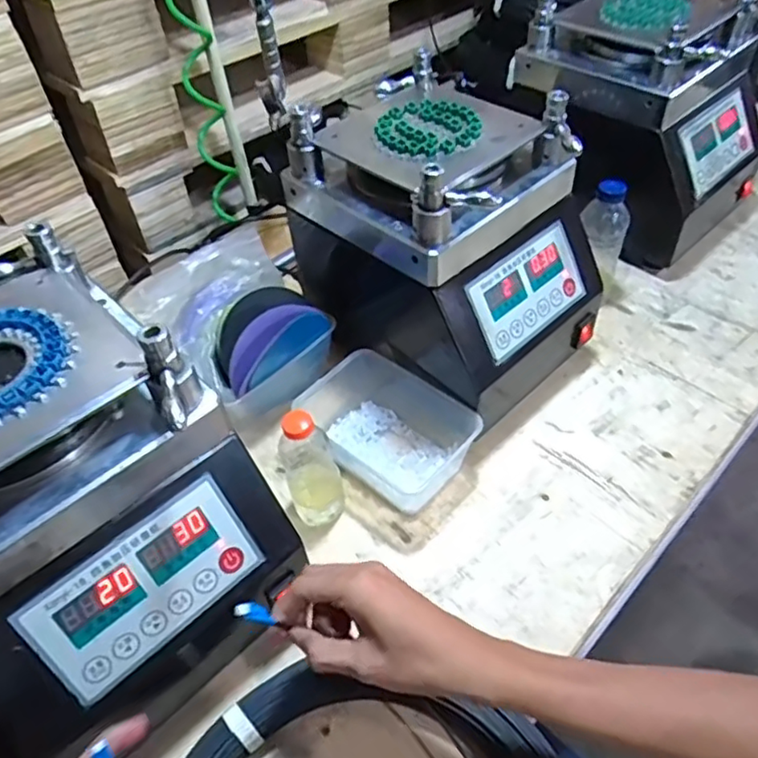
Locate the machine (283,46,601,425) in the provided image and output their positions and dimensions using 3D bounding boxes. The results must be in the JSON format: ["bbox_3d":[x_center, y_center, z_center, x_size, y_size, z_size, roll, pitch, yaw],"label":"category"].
[{"bbox_3d":[0.074,-0.136,0.689,0.209,0.287,0.269,-36,56,-25],"label":"machine"}]

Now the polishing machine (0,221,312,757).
[{"bbox_3d":[-0.234,0.092,0.494,0.216,0.257,0.266,-37,56,-26],"label":"polishing machine"}]

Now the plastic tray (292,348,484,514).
[{"bbox_3d":[-0.003,0.050,0.667,0.192,0.067,0.117,33,58,28],"label":"plastic tray"}]

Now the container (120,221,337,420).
[{"bbox_3d":[-0.154,-0.055,0.715,0.149,0.137,0.164,29,56,26],"label":"container"}]

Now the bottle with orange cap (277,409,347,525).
[{"bbox_3d":[-0.063,0.083,0.600,0.053,0.143,0.045,-13,49,-8],"label":"bottle with orange cap"}]

